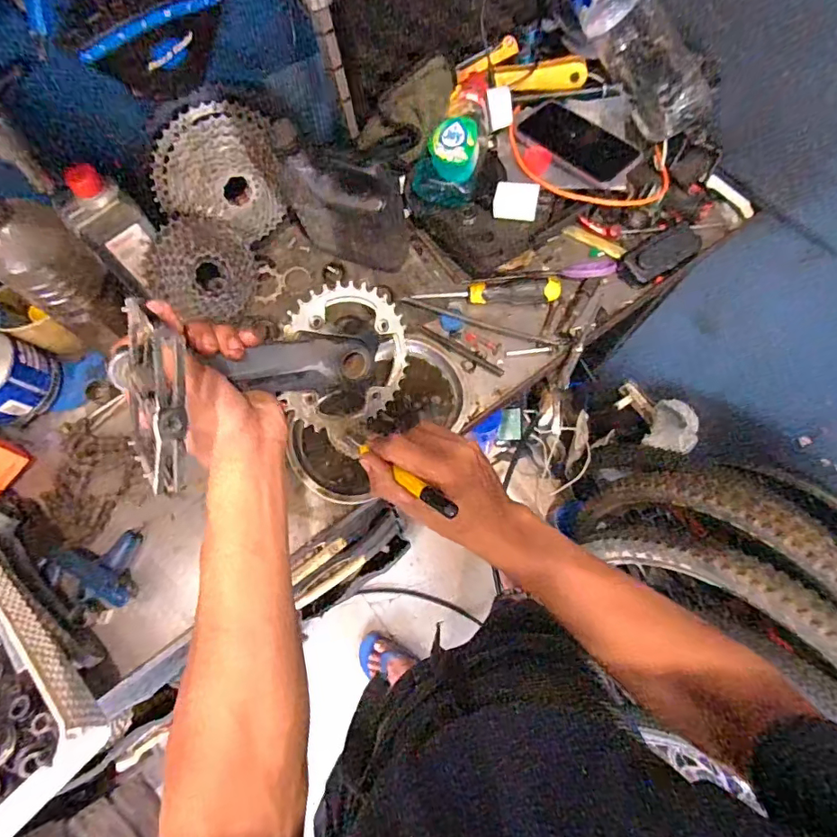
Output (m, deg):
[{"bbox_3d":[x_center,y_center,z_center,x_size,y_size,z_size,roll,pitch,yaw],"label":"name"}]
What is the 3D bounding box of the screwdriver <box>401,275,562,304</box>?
[{"bbox_3d":[0.083,-0.162,0.645,0.186,0.030,0.031,0,73,0],"label":"screwdriver"}]

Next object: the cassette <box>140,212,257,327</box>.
[{"bbox_3d":[-0.253,-0.179,0.603,0.124,0.035,0.117,-9,105,-34],"label":"cassette"}]

